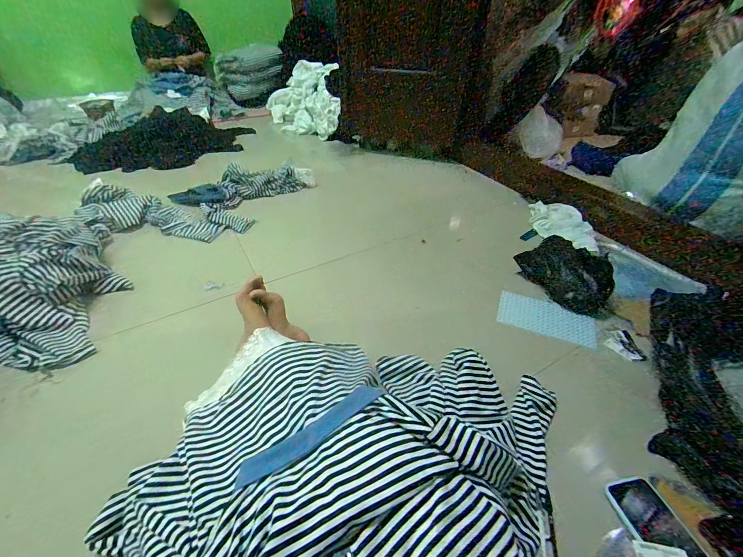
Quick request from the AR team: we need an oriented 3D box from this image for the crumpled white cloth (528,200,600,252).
[{"bbox_3d":[0.663,-0.210,1.172,0.156,0.075,0.289,-1,41,-1],"label":"crumpled white cloth"}]

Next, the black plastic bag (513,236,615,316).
[{"bbox_3d":[0.519,-0.017,0.910,0.072,0.166,0.246,-17,44,-19],"label":"black plastic bag"}]

